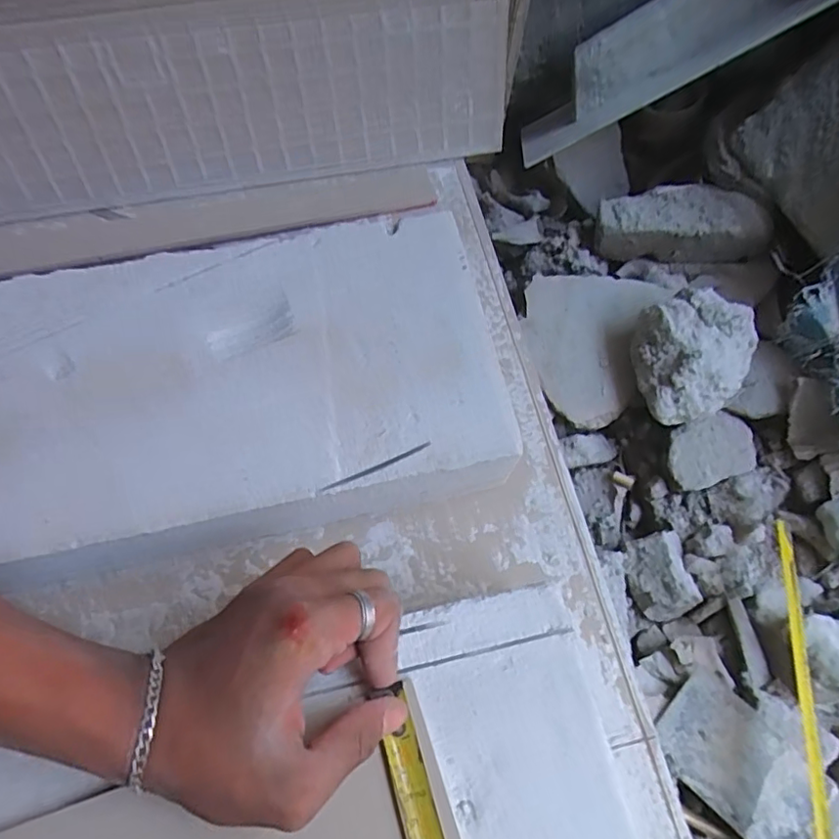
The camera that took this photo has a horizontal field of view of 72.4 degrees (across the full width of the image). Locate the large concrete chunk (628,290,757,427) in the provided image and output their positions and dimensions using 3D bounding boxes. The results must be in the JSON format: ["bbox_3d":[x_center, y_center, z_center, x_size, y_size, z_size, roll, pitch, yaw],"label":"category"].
[{"bbox_3d":[0.243,-0.054,0.503,0.096,0.067,0.097,1,69,-2],"label":"large concrete chunk"}]

